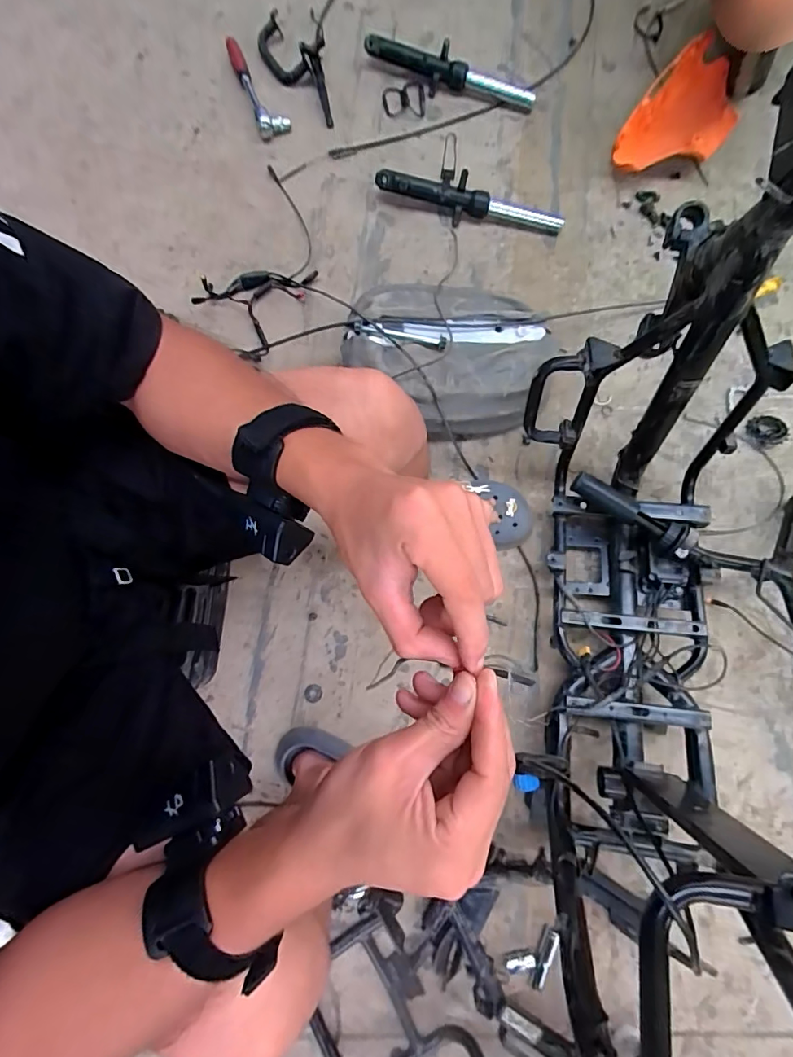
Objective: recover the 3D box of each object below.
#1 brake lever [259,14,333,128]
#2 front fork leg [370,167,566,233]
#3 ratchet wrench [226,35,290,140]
[{"bbox_3d":[-0.179,-0.835,0.875,0.110,0.068,0.227,-16,79,-2],"label":"brake lever"},{"bbox_3d":[0.130,-0.573,0.851,0.336,0.063,0.050,13,79,4],"label":"front fork leg"},{"bbox_3d":[-0.259,-0.815,0.891,0.055,0.044,0.217,-23,80,-3],"label":"ratchet wrench"}]

